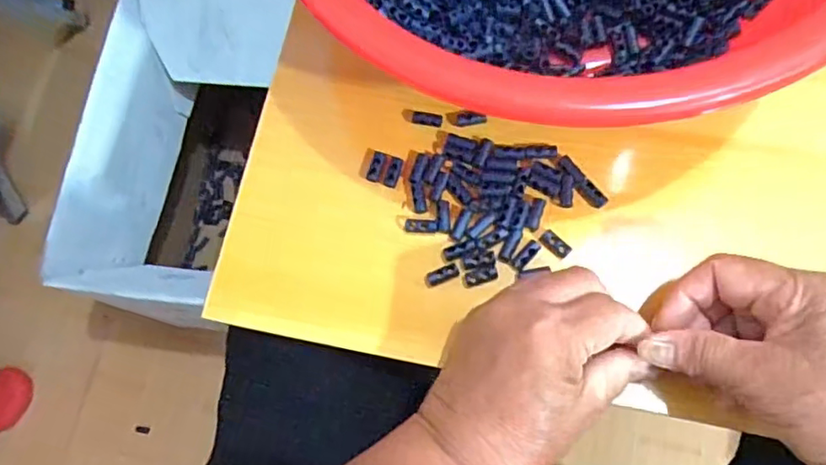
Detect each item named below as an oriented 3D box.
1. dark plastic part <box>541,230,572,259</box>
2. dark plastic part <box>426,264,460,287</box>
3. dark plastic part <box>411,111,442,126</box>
[{"bbox_3d":[0.082,0.007,0.343,0.018,0.005,0.010,39,78,12],"label":"dark plastic part"},{"bbox_3d":[0.017,0.024,0.342,0.020,0.004,0.008,-21,74,-4],"label":"dark plastic part"},{"bbox_3d":[0.009,-0.070,0.370,0.019,0.004,0.008,5,73,-10],"label":"dark plastic part"}]

